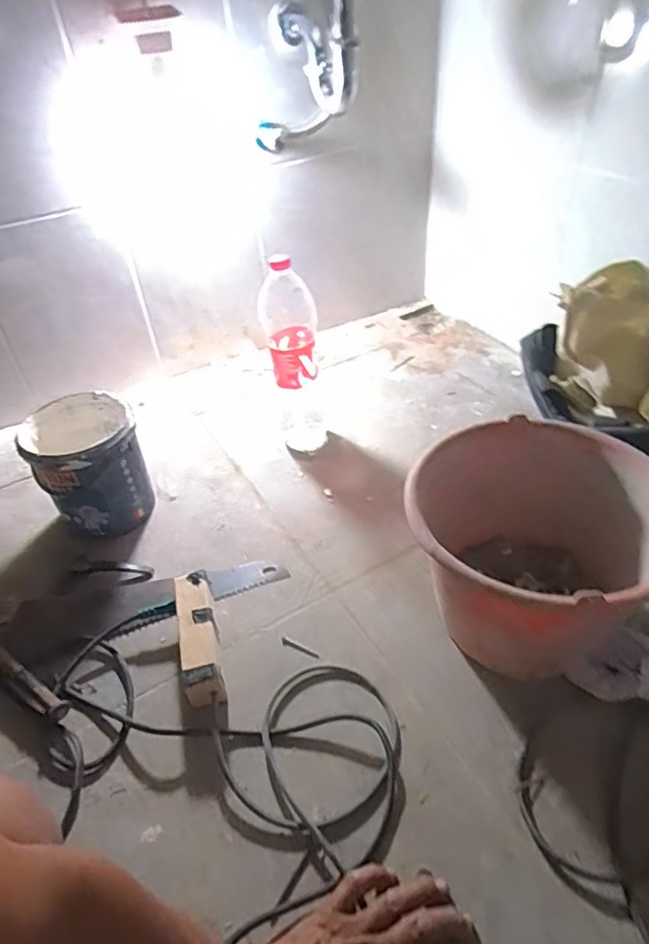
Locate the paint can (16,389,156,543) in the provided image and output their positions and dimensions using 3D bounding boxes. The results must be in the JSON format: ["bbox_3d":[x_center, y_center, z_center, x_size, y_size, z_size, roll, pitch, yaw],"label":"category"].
[{"bbox_3d":[-0.347,-0.006,0.860,0.154,0.173,0.161,-24,44,-20],"label":"paint can"}]

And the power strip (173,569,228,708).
[{"bbox_3d":[-0.152,0.199,0.690,0.049,0.060,0.157,-12,42,-8],"label":"power strip"}]

